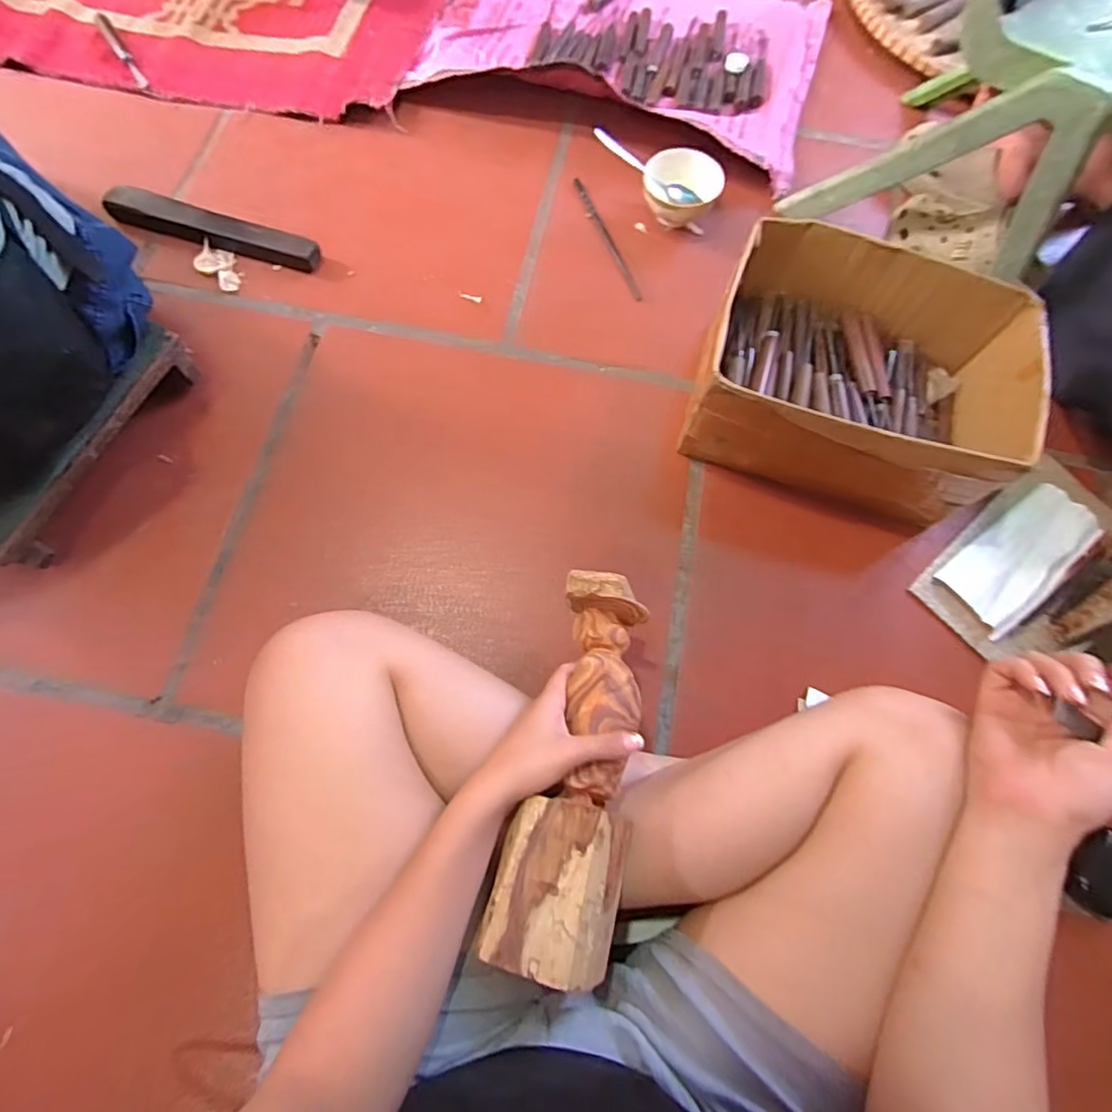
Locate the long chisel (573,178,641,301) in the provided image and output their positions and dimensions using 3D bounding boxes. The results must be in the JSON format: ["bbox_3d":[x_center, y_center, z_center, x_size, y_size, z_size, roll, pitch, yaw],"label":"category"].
[{"bbox_3d":[0.069,-0.448,0.817,0.016,0.004,0.229,-19,71,-8],"label":"long chisel"}]

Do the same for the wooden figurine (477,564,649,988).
[{"bbox_3d":[0.021,0.163,0.473,0.094,0.068,0.297,11,61,3],"label":"wooden figurine"}]

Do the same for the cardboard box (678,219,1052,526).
[{"bbox_3d":[0.342,-0.204,0.666,0.323,0.154,0.257,17,70,5],"label":"cardboard box"}]

